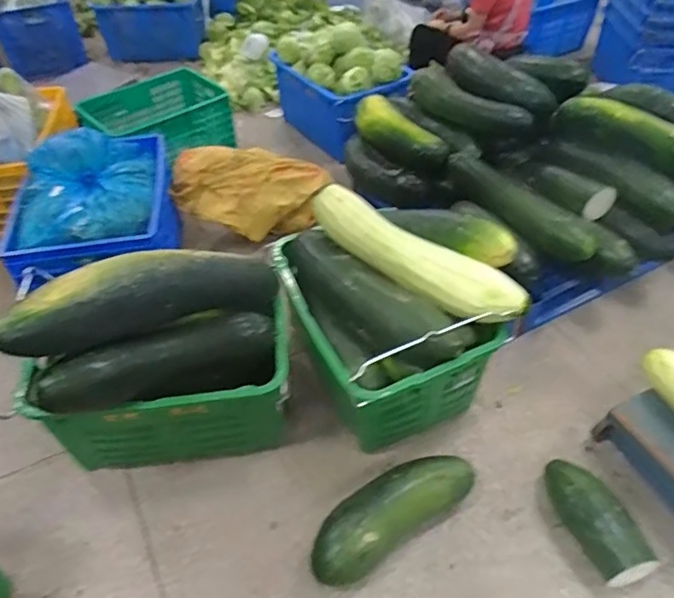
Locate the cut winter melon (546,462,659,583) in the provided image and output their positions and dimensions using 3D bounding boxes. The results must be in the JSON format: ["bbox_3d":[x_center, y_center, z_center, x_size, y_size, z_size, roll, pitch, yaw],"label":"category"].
[{"bbox_3d":[0.618,0.526,1.360,0.122,0.133,0.304,-13,46,-13],"label":"cut winter melon"}]

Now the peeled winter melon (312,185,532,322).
[{"bbox_3d":[0.216,-0.132,1.502,0.622,0.138,0.145,28,51,26],"label":"peeled winter melon"}]

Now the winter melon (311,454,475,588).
[{"bbox_3d":[0.134,0.534,1.391,0.463,0.127,0.158,-25,50,-23],"label":"winter melon"}]

